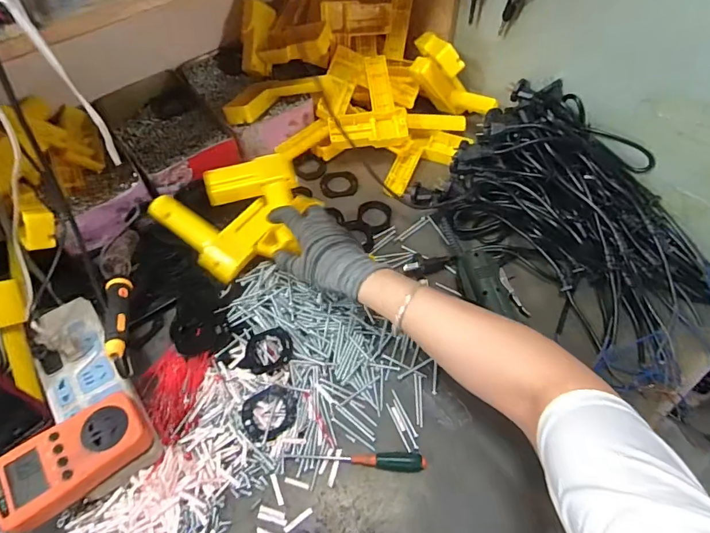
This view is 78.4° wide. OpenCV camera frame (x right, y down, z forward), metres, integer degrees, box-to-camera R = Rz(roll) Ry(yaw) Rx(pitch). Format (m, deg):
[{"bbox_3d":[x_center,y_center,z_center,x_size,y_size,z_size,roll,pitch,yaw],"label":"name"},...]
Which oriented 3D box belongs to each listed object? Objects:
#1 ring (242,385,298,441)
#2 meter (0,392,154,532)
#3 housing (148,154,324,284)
[{"bbox_3d":[-0.092,0.157,0.473,0.059,0.010,0.052,-22,60,-13],"label":"ring"},{"bbox_3d":[-0.263,0.176,0.408,0.126,0.032,0.071,-38,64,-21],"label":"meter"},{"bbox_3d":[-0.148,-0.064,0.568,0.190,0.062,0.135,-22,59,-12],"label":"housing"}]

